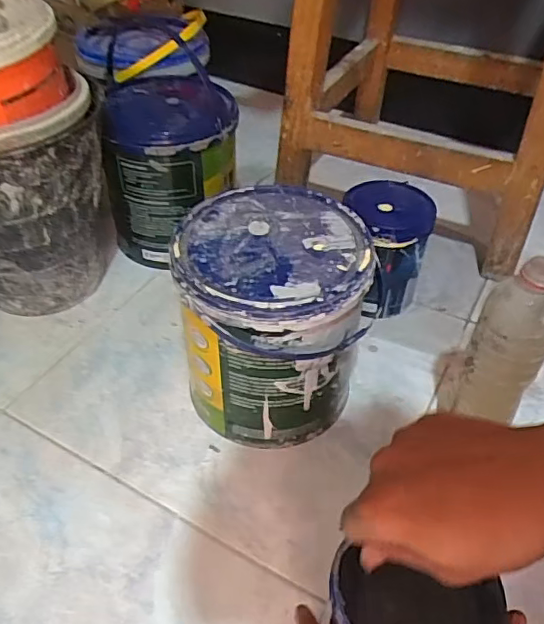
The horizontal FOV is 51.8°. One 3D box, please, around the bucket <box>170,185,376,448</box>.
[{"bbox_3d":[-0.001,0.009,0.568,0.165,0.200,0.173,2,45,-2],"label":"bucket"}]

